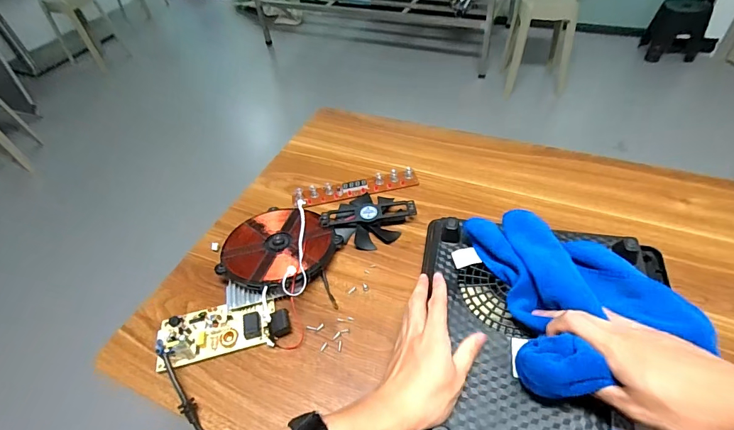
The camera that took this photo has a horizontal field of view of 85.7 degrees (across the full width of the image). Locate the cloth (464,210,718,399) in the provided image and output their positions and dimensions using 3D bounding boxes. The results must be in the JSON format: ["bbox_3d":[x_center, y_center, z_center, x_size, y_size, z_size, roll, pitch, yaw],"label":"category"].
[{"bbox_3d":[0.215,0.070,0.413,0.178,0.060,0.218,-8,48,0],"label":"cloth"}]

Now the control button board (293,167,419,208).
[{"bbox_3d":[-0.019,-0.045,0.656,0.205,0.014,0.039,-12,48,-4],"label":"control button board"}]

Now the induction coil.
[{"bbox_3d":[-0.129,0.040,0.563,0.151,0.020,0.151,-2,39,2],"label":"induction coil"}]

